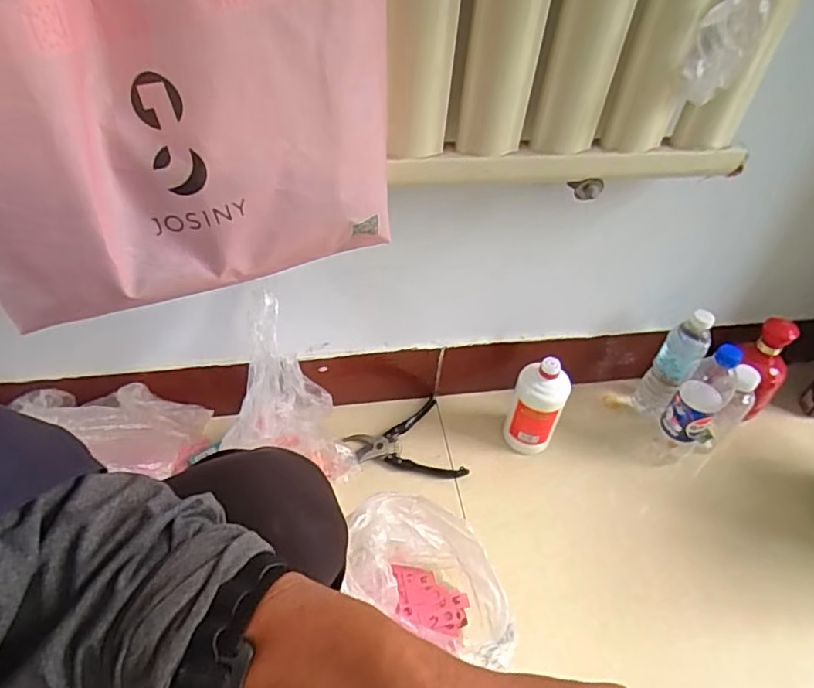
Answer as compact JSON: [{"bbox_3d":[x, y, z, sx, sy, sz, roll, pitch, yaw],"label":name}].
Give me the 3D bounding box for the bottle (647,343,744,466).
[{"bbox_3d":[0.441,0.093,0.866,0.078,0.238,0.062,-34,57,-31],"label":"bottle"}]

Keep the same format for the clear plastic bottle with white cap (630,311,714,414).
[{"bbox_3d":[0.437,0.040,0.937,0.060,0.224,0.052,29,51,22],"label":"clear plastic bottle with white cap"}]

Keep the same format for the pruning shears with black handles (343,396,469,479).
[{"bbox_3d":[-0.008,0.163,0.922,0.163,0.018,0.155,-10,48,-13],"label":"pruning shears with black handles"}]

